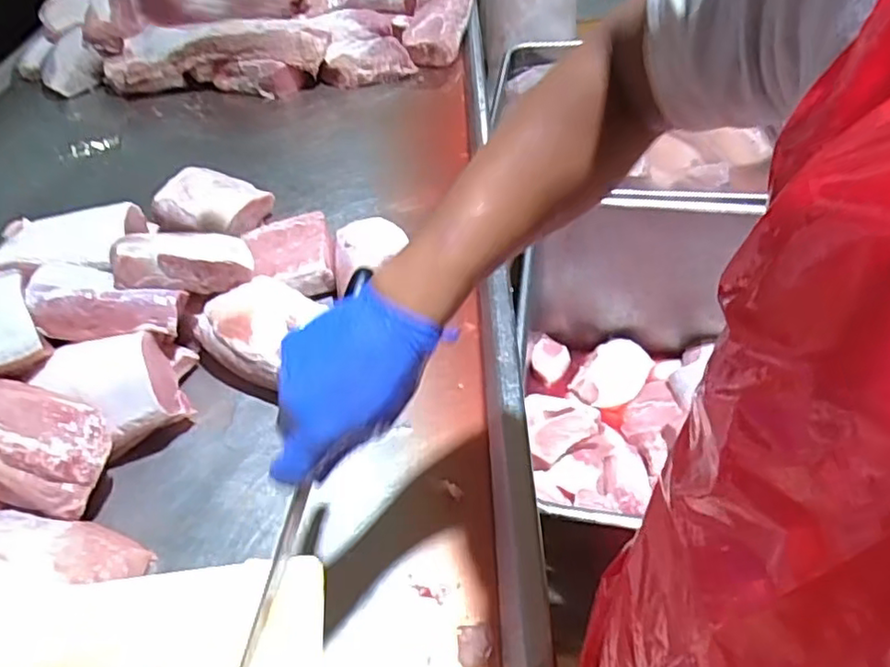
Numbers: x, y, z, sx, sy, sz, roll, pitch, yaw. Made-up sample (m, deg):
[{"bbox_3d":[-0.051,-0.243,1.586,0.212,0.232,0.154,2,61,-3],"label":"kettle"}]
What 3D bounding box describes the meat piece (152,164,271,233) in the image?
[{"bbox_3d":[-0.364,-0.205,1.000,0.176,0.050,0.127,22,51,25],"label":"meat piece"}]

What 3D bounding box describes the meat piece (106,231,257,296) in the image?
[{"bbox_3d":[-0.319,-0.089,0.782,0.167,0.060,0.071,-9,36,-46],"label":"meat piece"}]

